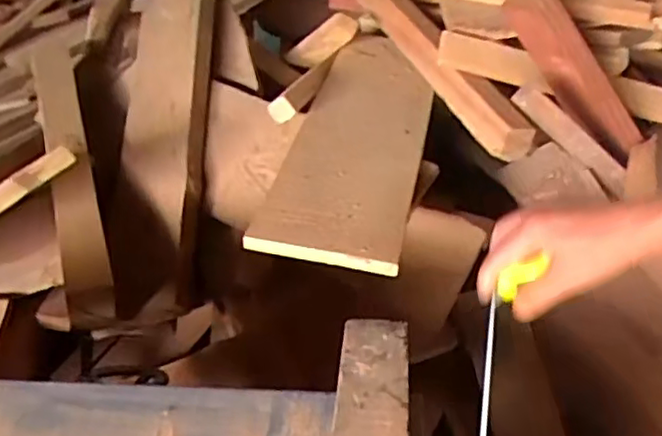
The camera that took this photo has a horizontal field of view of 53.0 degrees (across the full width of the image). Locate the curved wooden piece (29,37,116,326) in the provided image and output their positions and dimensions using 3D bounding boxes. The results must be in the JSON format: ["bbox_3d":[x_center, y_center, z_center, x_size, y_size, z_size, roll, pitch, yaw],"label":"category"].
[{"bbox_3d":[-0.524,-0.127,1.317,0.090,0.092,0.766,-16,54,-12],"label":"curved wooden piece"}]

